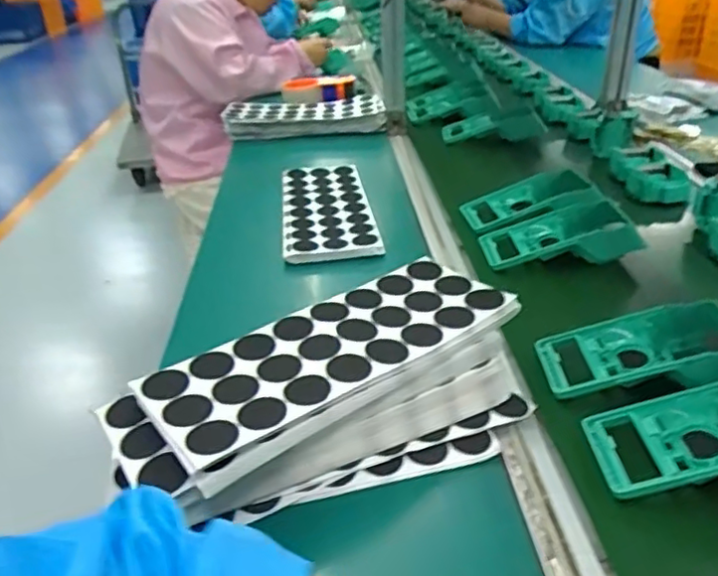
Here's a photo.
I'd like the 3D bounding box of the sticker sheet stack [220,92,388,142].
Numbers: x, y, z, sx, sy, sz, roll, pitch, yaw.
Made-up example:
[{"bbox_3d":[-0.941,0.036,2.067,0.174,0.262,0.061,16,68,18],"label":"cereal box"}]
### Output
[{"bbox_3d":[-0.111,-0.342,1.269,0.318,0.051,0.115,-6,31,-6],"label":"sticker sheet stack"}]

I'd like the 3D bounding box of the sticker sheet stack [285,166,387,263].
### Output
[{"bbox_3d":[-0.047,-0.117,0.914,0.124,0.020,0.291,-5,31,-4],"label":"sticker sheet stack"}]

